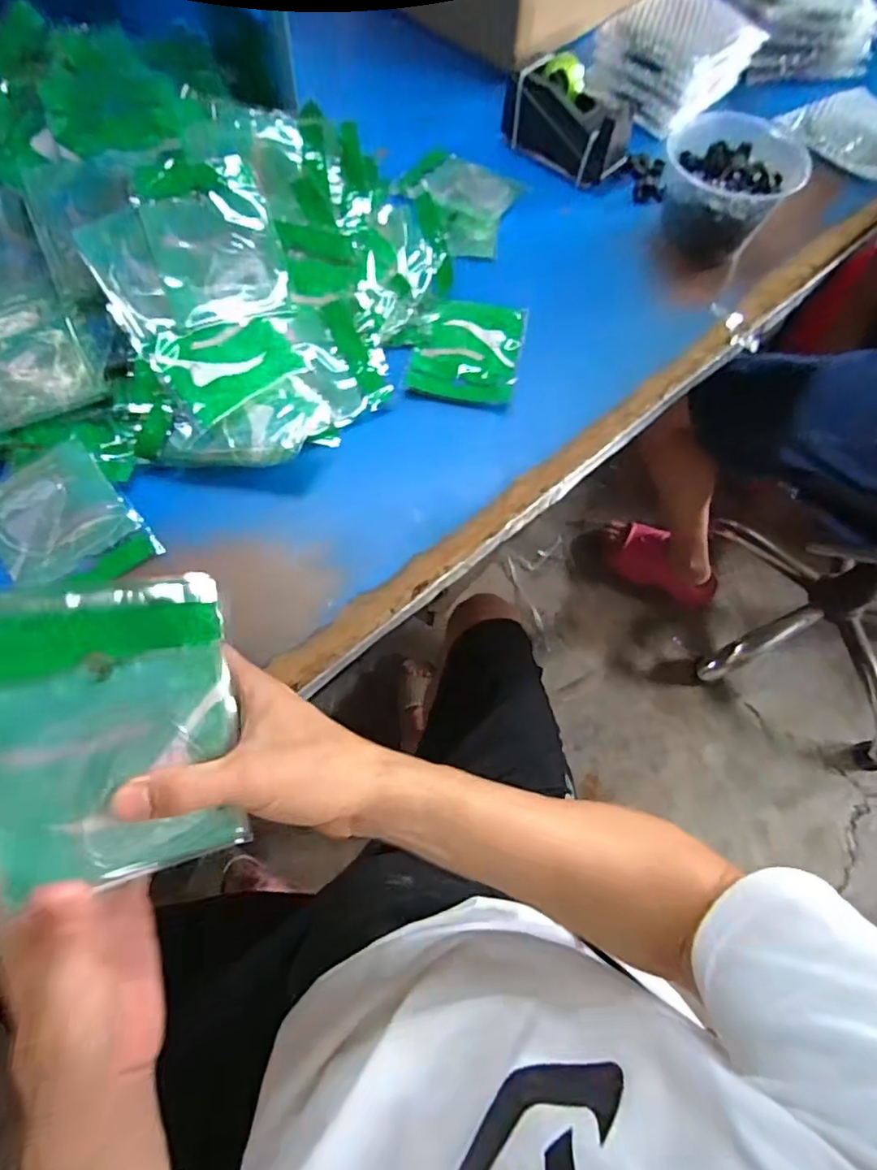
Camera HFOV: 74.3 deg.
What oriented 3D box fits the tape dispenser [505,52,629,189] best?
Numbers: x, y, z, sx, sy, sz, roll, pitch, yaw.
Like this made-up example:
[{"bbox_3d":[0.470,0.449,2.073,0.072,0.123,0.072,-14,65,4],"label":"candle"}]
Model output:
[{"bbox_3d":[0.149,-0.536,0.669,0.148,0.075,0.063,43,72,14],"label":"tape dispenser"}]

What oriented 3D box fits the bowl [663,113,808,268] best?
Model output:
[{"bbox_3d":[0.306,-0.425,0.624,0.126,0.076,0.124,1,67,-2],"label":"bowl"}]

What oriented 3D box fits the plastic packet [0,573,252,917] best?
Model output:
[{"bbox_3d":[-0.153,0.071,0.275,0.105,0.010,0.146,-9,107,-31],"label":"plastic packet"}]

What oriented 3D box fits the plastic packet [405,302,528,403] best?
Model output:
[{"bbox_3d":[0.030,-0.230,0.570,0.100,0.016,0.124,11,67,2],"label":"plastic packet"}]

